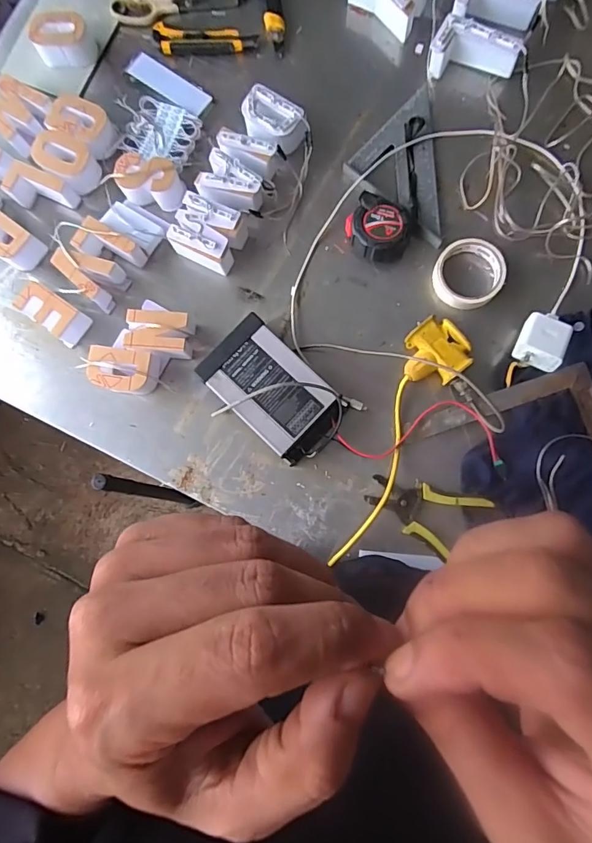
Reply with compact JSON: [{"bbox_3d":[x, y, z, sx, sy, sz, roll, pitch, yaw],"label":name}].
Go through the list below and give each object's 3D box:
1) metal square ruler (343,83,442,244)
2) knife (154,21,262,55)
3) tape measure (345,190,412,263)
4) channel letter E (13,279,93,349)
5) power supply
[{"bbox_3d":[0.136,-0.365,0.658,0.126,0.016,0.241,-2,83,2],"label":"metal square ruler"},{"bbox_3d":[-0.134,-0.565,0.696,0.152,0.019,0.039,6,83,3],"label":"knife"},{"bbox_3d":[0.114,-0.264,0.636,0.085,0.032,0.084,0,83,2],"label":"tape measure"},{"bbox_3d":[-0.334,-0.148,0.645,0.089,0.052,0.053,37,86,6],"label":"channel letter E"},{"bbox_3d":[-0.034,-0.037,0.608,0.191,0.046,0.118,44,87,6],"label":"power supply"}]

